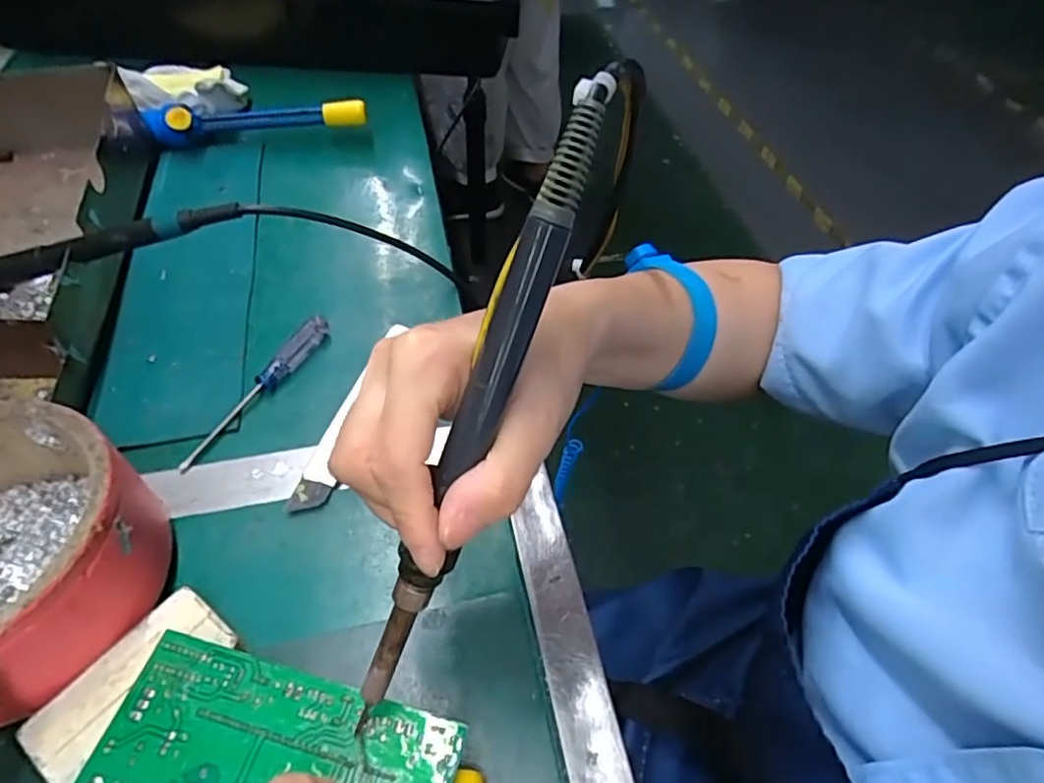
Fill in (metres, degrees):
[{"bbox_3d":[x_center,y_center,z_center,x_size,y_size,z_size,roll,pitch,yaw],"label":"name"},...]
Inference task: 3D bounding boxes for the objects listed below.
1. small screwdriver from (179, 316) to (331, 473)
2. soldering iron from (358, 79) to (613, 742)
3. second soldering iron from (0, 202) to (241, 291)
[{"bbox_3d":[-0.149,-0.004,0.370,0.013,0.012,0.121,19,52,14],"label":"small screwdriver"},{"bbox_3d":[-0.017,0.016,0.201,0.015,0.222,0.014,26,14,19],"label":"soldering iron"},{"bbox_3d":[-0.272,-0.076,0.373,0.227,0.016,0.017,-13,50,4],"label":"second soldering iron"}]

